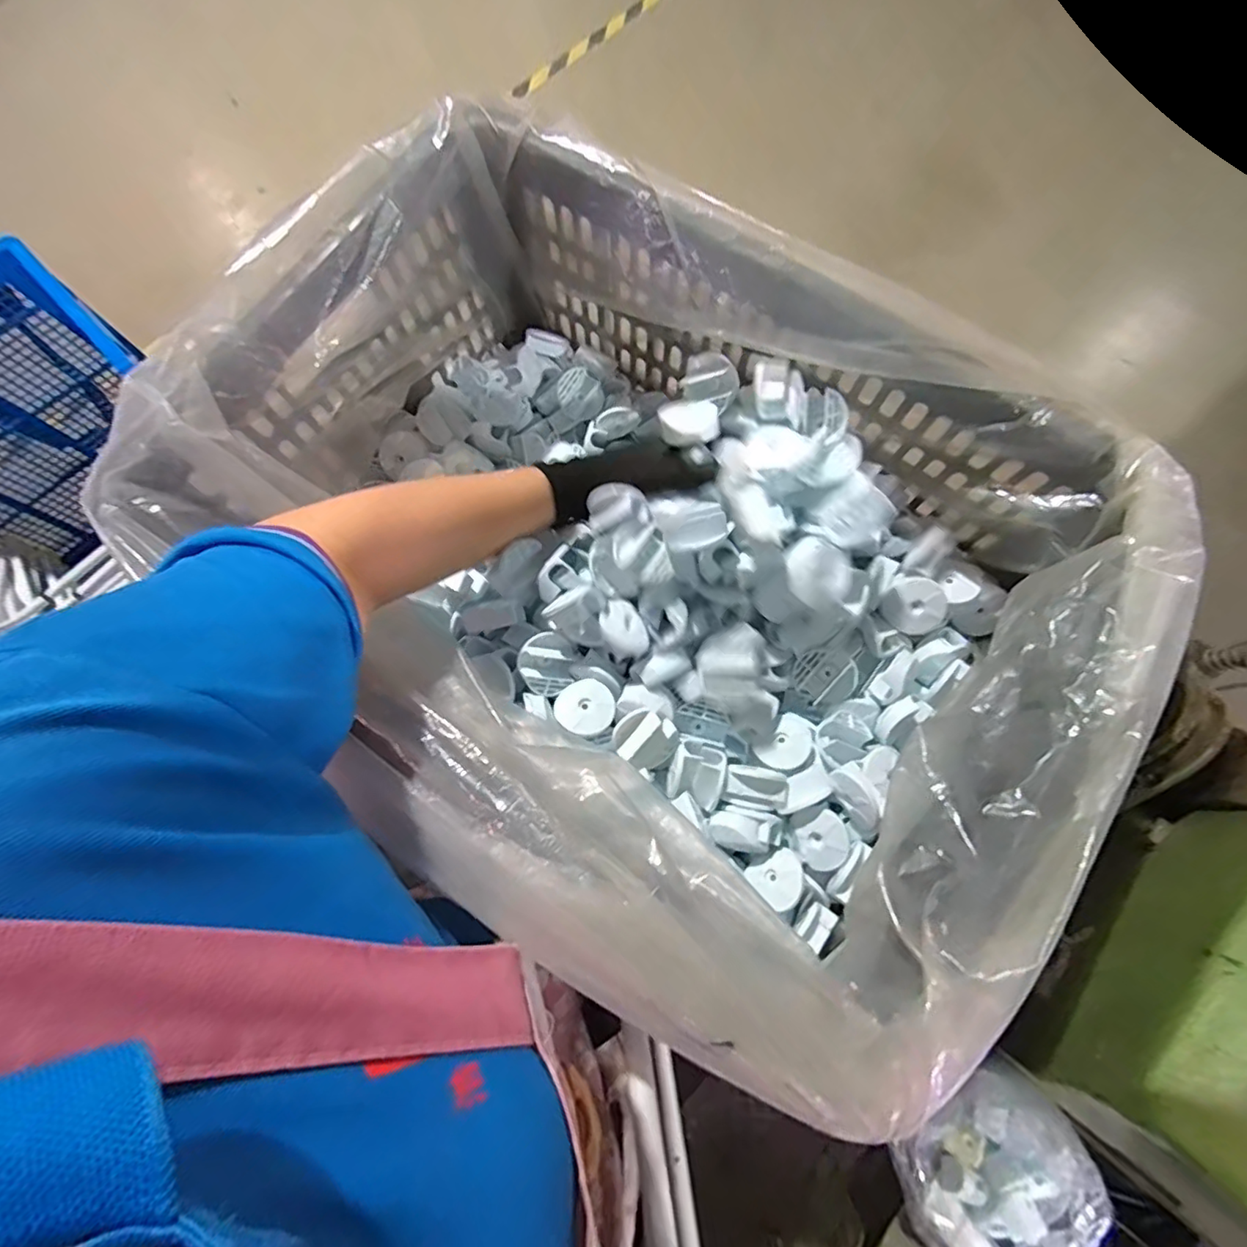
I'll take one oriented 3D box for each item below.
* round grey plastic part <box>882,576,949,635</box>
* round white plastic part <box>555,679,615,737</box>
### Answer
[{"bbox_3d":[0.241,-0.015,0.484,0.045,0.017,0.045,0,94,6],"label":"round grey plastic part"},{"bbox_3d":[-0.030,0.065,0.455,0.046,0.006,0.046,-2,57,3],"label":"round white plastic part"}]

